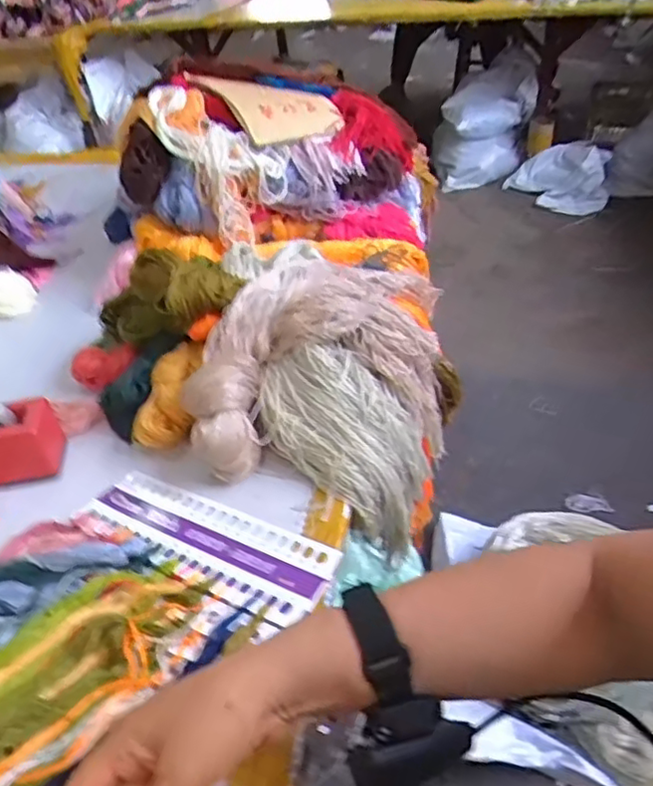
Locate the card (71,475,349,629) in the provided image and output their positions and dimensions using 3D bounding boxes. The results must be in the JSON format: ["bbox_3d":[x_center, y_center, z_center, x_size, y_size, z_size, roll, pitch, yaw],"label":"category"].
[{"bbox_3d":[-0.109,0.129,0.563,0.239,0.009,0.086,15,37,23],"label":"card"}]

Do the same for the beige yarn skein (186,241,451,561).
[{"bbox_3d":[0.004,-0.011,0.663,0.216,0.186,0.249,9,42,17],"label":"beige yarn skein"}]

